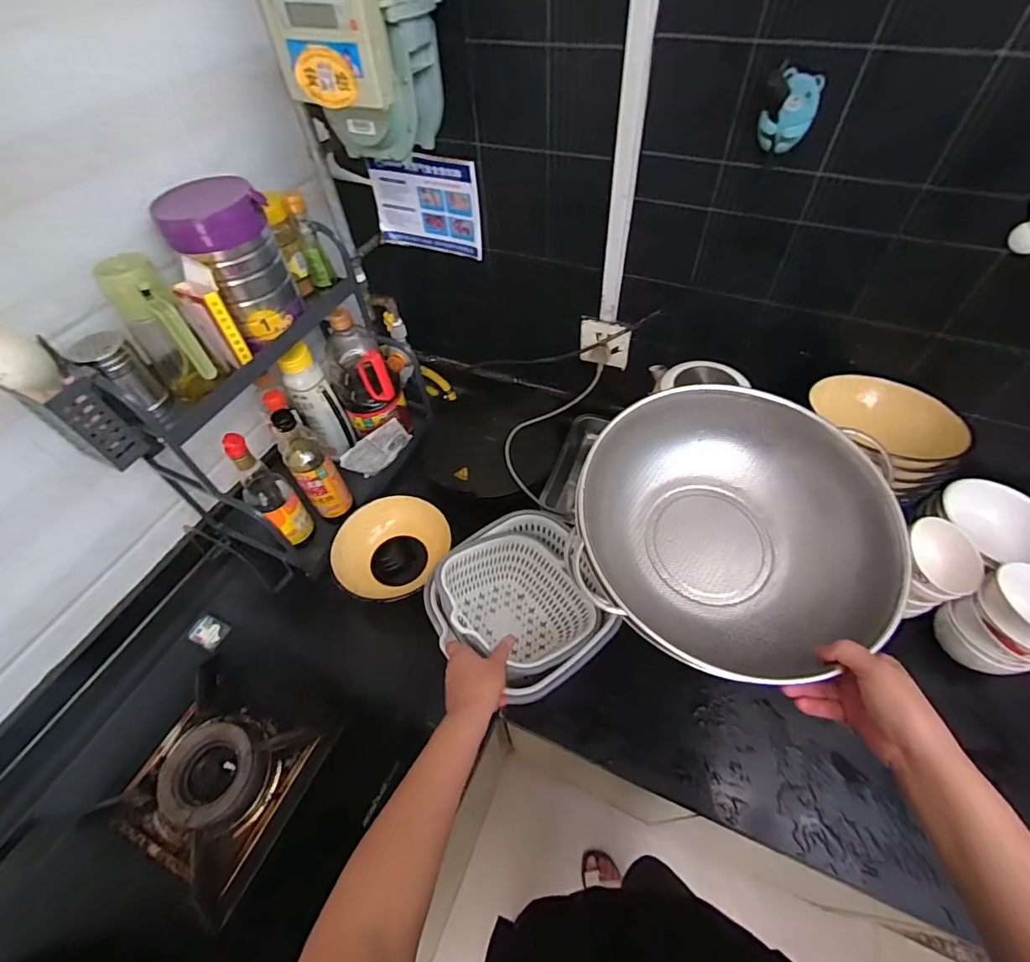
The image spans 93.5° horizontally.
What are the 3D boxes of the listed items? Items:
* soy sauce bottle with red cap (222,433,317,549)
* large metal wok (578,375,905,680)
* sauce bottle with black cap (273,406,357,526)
[{"bbox_3d":[-0.393,0.028,0.781,0.069,0.254,0.074,-39,61,-24],"label":"soy sauce bottle with red cap"},{"bbox_3d":[0.221,0.043,0.517,0.296,0.116,0.288,-1,53,2],"label":"large metal wok"},{"bbox_3d":[-0.335,-0.015,0.814,0.066,0.253,0.067,-30,57,-19],"label":"sauce bottle with black cap"}]

